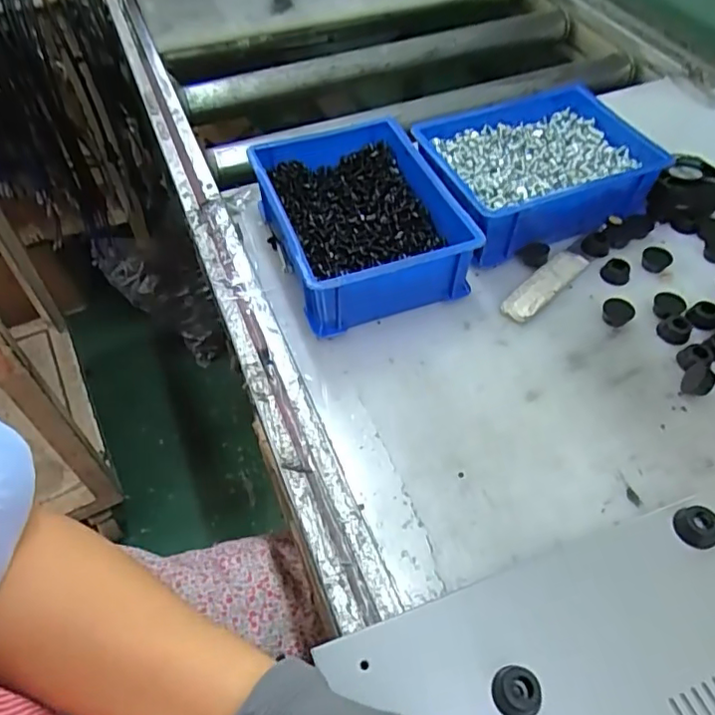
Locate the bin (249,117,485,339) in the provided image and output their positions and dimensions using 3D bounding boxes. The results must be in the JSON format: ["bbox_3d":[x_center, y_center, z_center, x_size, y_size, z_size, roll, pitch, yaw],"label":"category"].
[{"bbox_3d":[-0.001,-0.124,0.511,0.145,0.065,0.200,-18,54,-12],"label":"bin"}]

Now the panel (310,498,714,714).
[{"bbox_3d":[0.132,0.179,0.302,0.256,0.021,0.154,-18,54,-12],"label":"panel"}]

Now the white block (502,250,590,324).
[{"bbox_3d":[0.163,-0.064,0.498,0.028,0.009,0.098,38,62,26],"label":"white block"}]

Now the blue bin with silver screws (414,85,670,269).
[{"bbox_3d":[0.164,-0.177,0.549,0.207,0.061,0.159,-23,55,-15],"label":"blue bin with silver screws"}]

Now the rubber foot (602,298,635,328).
[{"bbox_3d":[0.216,-0.038,0.476,0.024,0.015,0.021,24,57,19],"label":"rubber foot"}]

